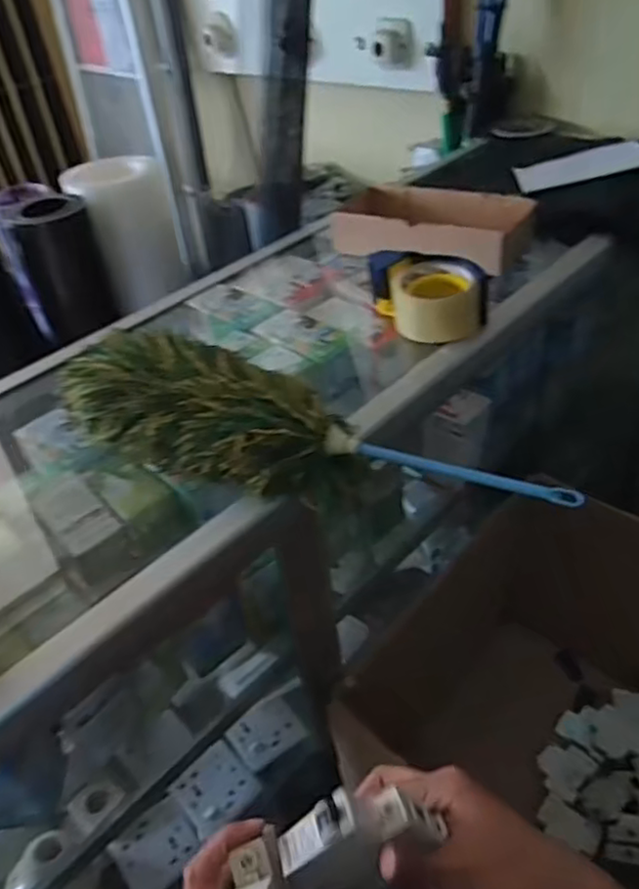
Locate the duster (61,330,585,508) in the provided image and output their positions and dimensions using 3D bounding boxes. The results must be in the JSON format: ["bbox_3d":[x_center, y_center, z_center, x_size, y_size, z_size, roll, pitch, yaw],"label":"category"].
[{"bbox_3d":[-0.024,-0.014,0.560,0.440,0.091,0.105,8,42,18],"label":"duster"}]

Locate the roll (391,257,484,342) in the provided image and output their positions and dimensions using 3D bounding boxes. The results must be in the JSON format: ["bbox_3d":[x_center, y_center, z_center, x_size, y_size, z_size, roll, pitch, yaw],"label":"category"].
[{"bbox_3d":[0.130,-0.161,0.739,0.098,0.056,0.098,-5,40,4],"label":"roll"}]

